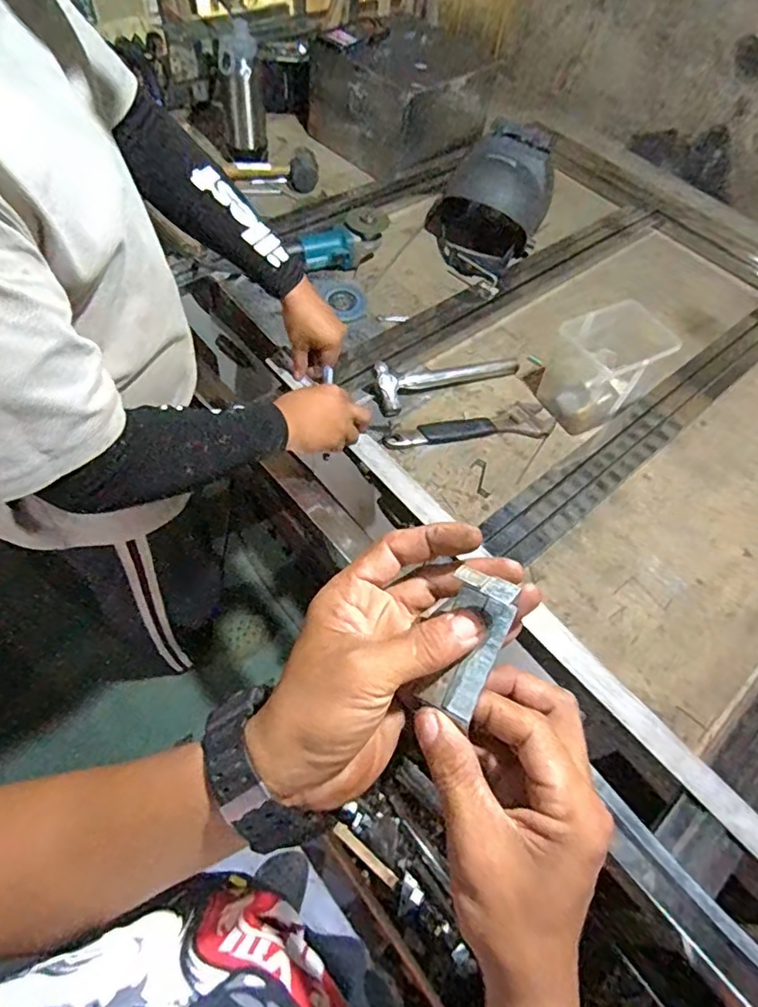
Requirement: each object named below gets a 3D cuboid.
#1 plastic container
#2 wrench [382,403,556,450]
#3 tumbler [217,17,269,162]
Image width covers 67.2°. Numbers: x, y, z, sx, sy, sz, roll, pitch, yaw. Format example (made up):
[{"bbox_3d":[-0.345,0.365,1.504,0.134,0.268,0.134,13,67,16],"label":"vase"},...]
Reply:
[{"bbox_3d":[0.379,-0.229,0.951,0.185,0.136,0.139,-31,65,-22],"label":"plastic container"},{"bbox_3d":[0.152,-0.119,0.940,0.281,0.014,0.063,-11,59,-12],"label":"wrench"},{"bbox_3d":[-0.286,-0.858,1.200,0.085,0.224,0.068,-3,57,-9],"label":"tumbler"}]

